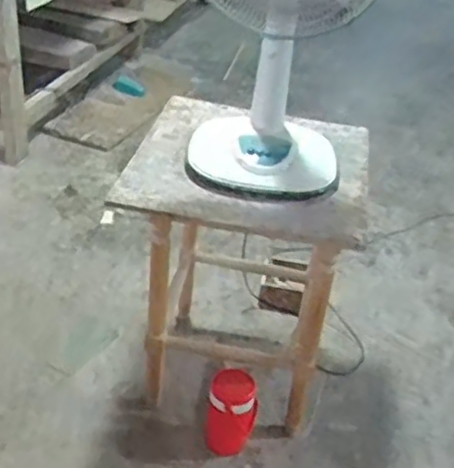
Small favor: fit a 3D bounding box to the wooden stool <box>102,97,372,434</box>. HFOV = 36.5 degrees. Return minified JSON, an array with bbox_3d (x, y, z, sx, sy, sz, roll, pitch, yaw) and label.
[{"bbox_3d":[0.038,0.081,1.790,0.532,0.683,0.645,8,33,3],"label":"wooden stool"}]

